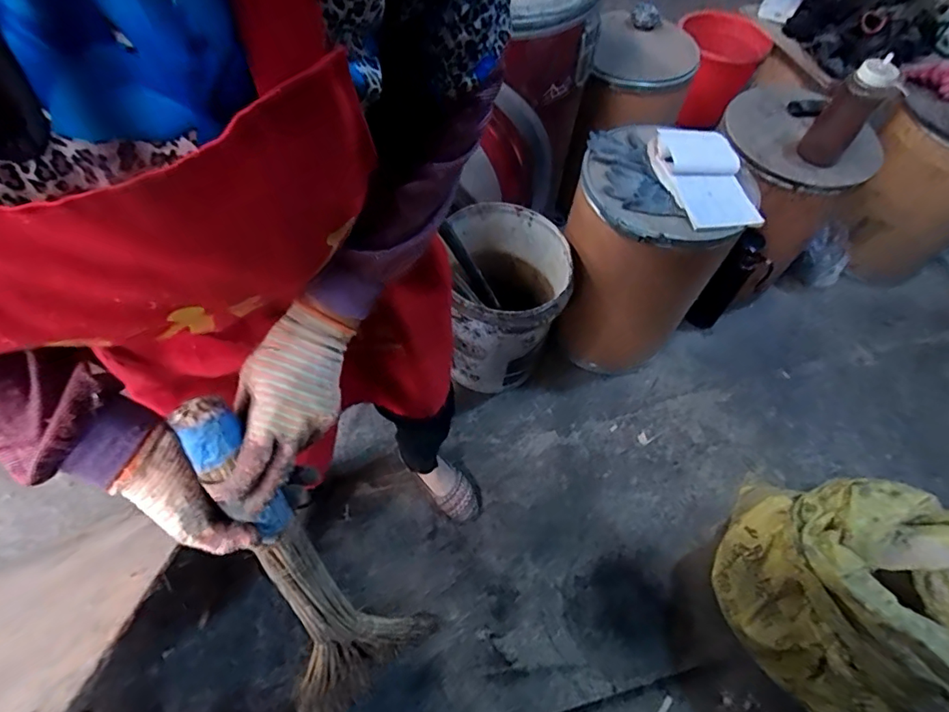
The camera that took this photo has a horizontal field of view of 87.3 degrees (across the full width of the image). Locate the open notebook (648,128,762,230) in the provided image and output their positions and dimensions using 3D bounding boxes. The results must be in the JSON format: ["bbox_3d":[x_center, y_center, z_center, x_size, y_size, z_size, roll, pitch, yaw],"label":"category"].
[{"bbox_3d":[0.472,-0.393,1.053,0.188,0.040,0.336,-6,59,-7],"label":"open notebook"}]

